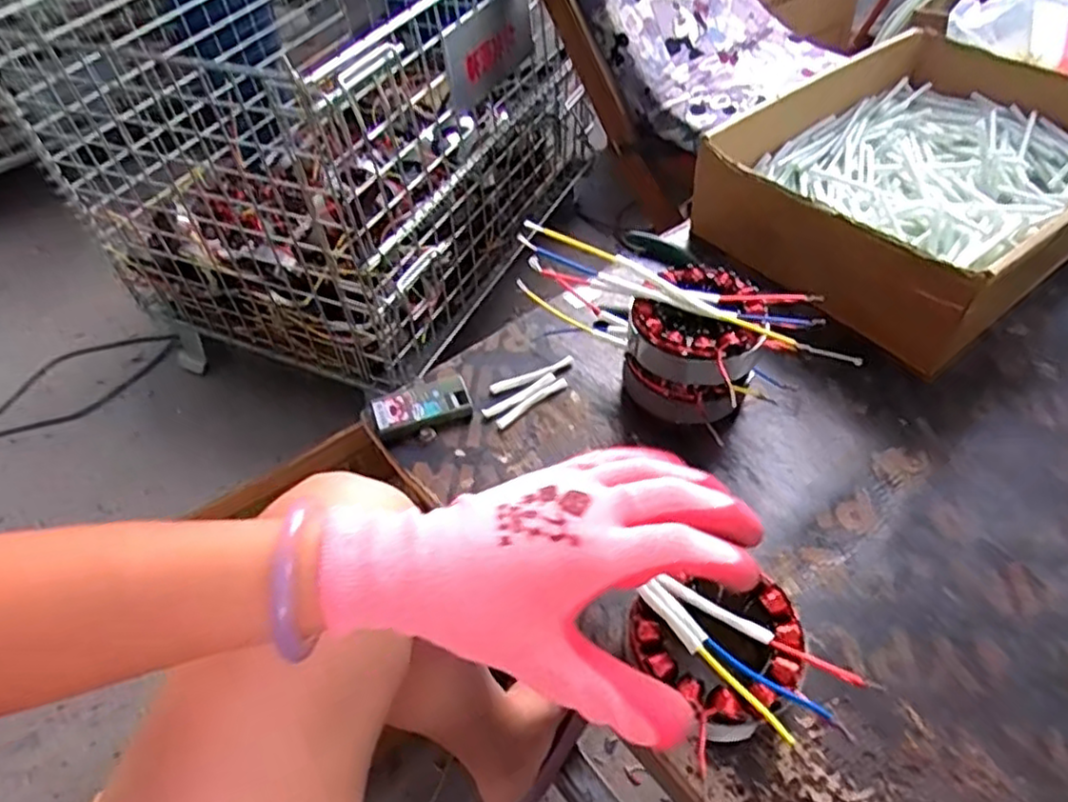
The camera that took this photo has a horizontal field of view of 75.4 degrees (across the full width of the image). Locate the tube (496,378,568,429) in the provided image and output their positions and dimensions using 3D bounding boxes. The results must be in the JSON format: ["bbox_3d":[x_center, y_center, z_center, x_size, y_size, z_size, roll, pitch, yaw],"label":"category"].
[{"bbox_3d":[-0.001,0.001,0.492,0.061,0.004,0.007,-33,54,-22],"label":"tube"}]

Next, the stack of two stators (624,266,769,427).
[{"bbox_3d":[0.110,-0.037,0.469,0.081,0.073,0.085,19,53,20],"label":"stack of two stators"}]

